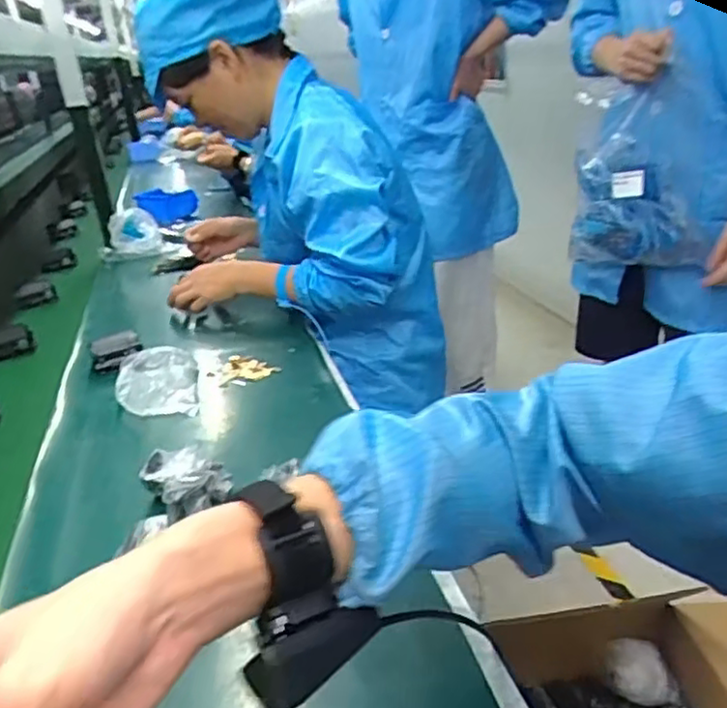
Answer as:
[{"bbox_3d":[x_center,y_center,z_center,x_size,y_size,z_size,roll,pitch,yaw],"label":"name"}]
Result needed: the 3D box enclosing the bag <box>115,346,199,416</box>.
[{"bbox_3d":[-0.267,0.039,0.879,0.100,0.040,0.146,-10,25,-9],"label":"bag"}]

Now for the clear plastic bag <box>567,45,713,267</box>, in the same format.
[{"bbox_3d":[0.471,-0.313,1.160,0.220,0.319,0.075,5,17,27],"label":"clear plastic bag"}]

